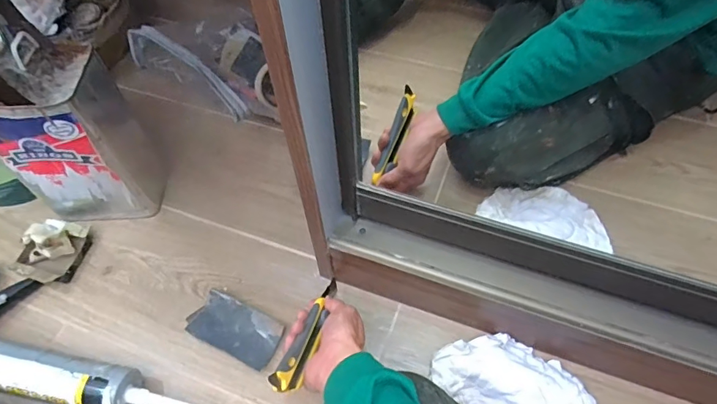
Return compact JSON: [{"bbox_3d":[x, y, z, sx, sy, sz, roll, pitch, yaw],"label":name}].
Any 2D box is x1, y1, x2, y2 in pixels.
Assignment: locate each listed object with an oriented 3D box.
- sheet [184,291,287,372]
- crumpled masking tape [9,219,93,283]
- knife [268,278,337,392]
[{"bbox_3d":[-0.157,0.164,0.590,0.117,0.014,0.061,23,61,16],"label":"sheet"},{"bbox_3d":[-0.435,0.067,0.649,0.084,0.034,0.091,4,57,5],"label":"crumpled masking tape"},{"bbox_3d":[-0.053,0.149,0.531,0.022,0.028,0.190,13,25,10],"label":"knife"}]

